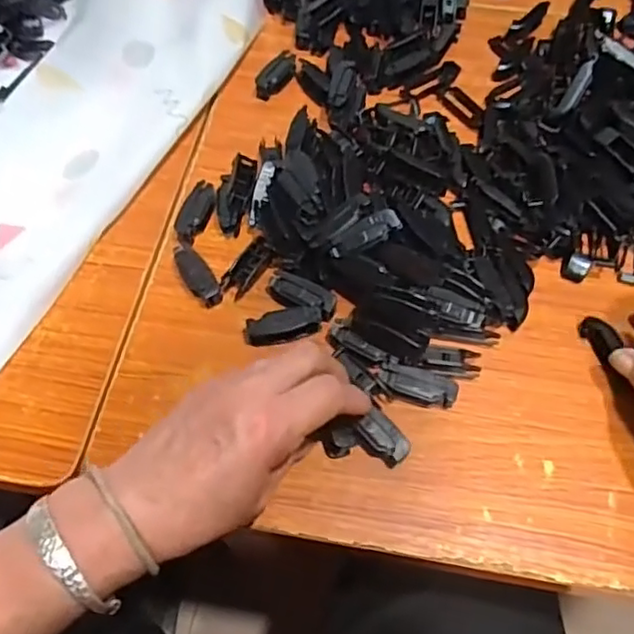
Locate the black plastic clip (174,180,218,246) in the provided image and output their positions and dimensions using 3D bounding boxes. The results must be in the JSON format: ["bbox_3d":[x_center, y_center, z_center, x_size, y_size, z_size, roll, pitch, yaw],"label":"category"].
[{"bbox_3d":[-0.089,-0.075,0.453,0.018,0.016,0.051,18,62,10],"label":"black plastic clip"}]

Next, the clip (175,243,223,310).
[{"bbox_3d":[-0.083,-0.027,0.430,0.017,0.020,0.049,-29,64,-15],"label":"clip"}]

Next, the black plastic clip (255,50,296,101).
[{"bbox_3d":[-0.034,-0.204,0.524,0.016,0.016,0.047,29,65,16],"label":"black plastic clip"}]

